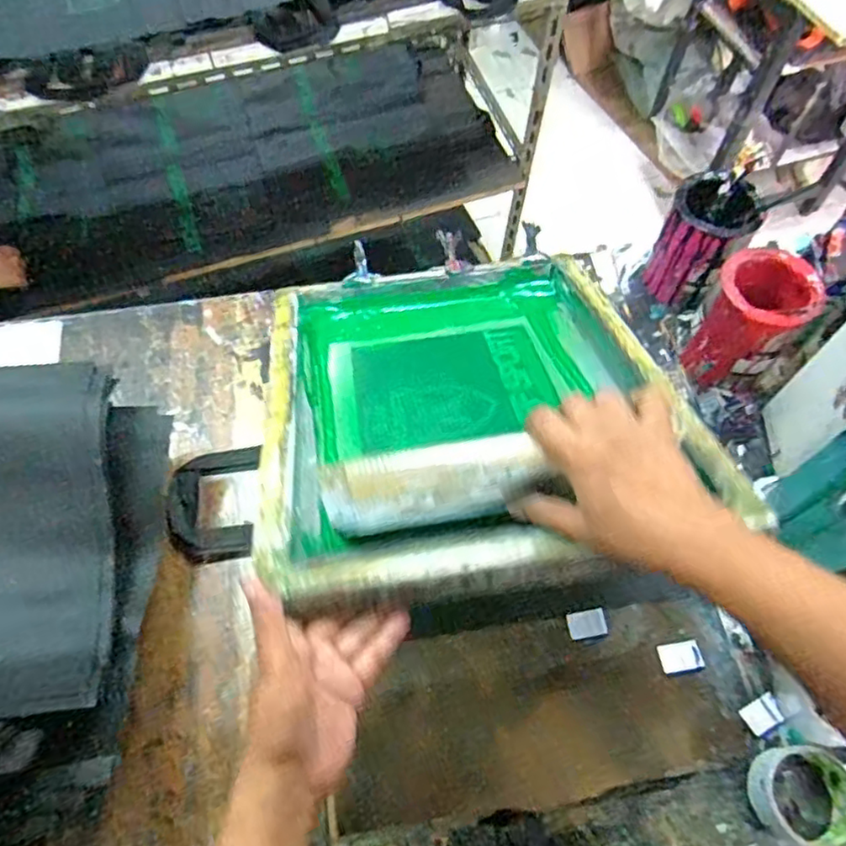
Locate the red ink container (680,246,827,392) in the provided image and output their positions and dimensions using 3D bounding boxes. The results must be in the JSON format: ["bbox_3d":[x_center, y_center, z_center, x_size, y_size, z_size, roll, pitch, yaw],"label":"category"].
[{"bbox_3d":[0.383,-0.119,0.759,0.108,0.141,0.102,0,62,0],"label":"red ink container"}]

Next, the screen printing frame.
[{"bbox_3d":[0.041,-0.040,0.682,0.402,0.067,0.502,-10,35,-3],"label":"screen printing frame"}]

